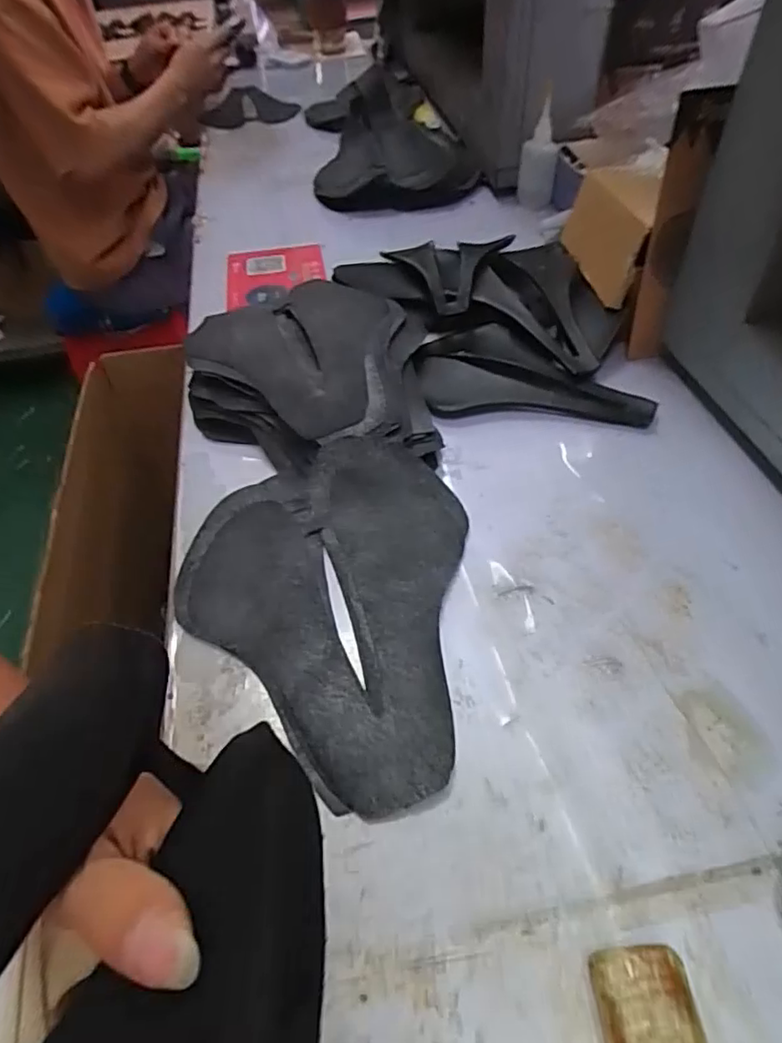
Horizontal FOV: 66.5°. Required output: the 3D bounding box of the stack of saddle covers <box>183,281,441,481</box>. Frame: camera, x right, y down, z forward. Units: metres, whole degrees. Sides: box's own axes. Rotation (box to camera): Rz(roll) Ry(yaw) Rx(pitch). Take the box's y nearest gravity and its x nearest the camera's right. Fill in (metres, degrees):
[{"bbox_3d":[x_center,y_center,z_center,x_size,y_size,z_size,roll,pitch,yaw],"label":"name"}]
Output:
[{"bbox_3d":[-0.077,-0.144,0.562,0.215,0.050,0.245,-3,49,0],"label":"stack of saddle covers"}]

